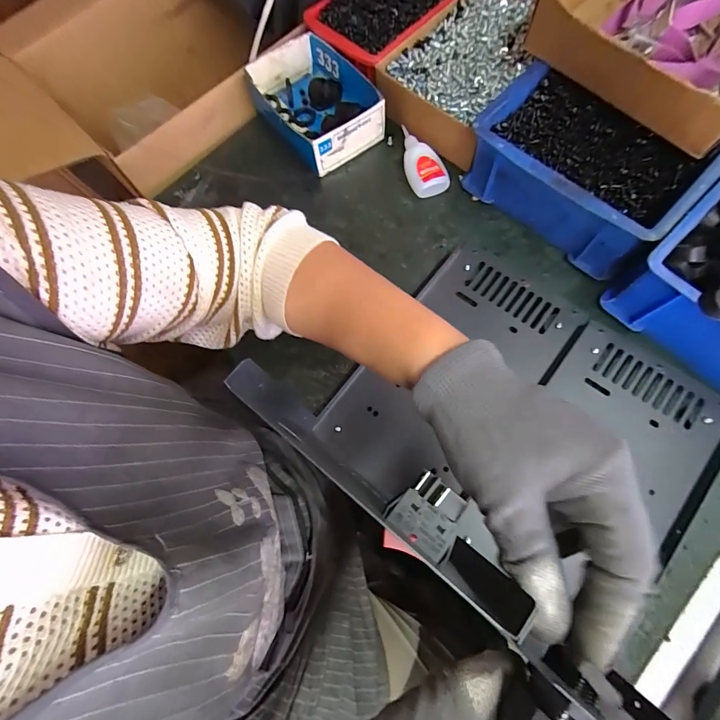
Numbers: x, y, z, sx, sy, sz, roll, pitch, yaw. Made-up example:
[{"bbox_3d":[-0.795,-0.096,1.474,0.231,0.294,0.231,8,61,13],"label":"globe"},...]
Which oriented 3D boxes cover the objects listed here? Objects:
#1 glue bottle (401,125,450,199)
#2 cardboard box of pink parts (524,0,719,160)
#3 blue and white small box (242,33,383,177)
[{"bbox_3d":[0.073,-0.239,0.443,0.042,0.026,0.090,-17,71,-1],"label":"glue bottle"},{"bbox_3d":[0.301,-0.323,0.350,0.192,0.062,0.218,-44,74,-10],"label":"cardboard box of pink parts"},{"bbox_3d":[-0.058,-0.321,0.459,0.115,0.049,0.161,-41,74,-9],"label":"blue and white small box"}]

